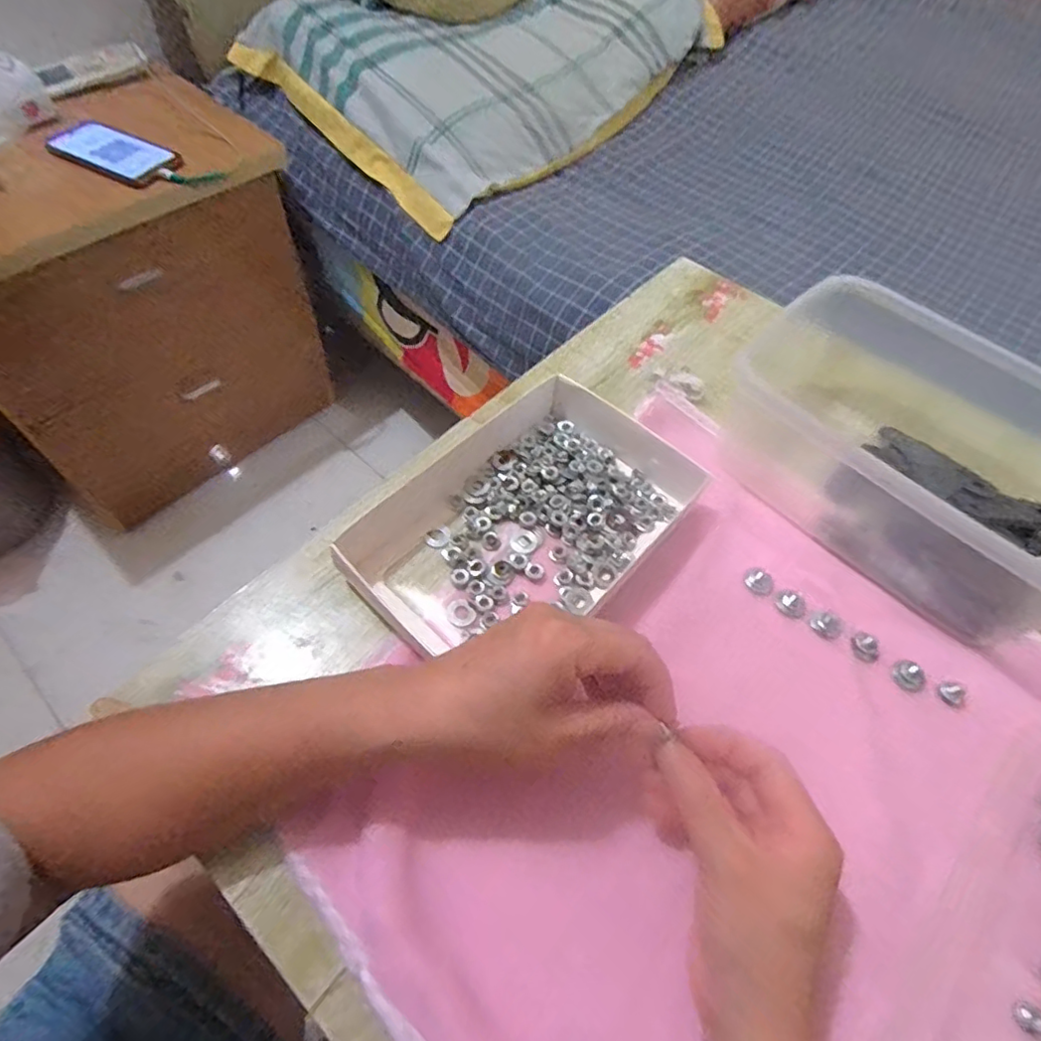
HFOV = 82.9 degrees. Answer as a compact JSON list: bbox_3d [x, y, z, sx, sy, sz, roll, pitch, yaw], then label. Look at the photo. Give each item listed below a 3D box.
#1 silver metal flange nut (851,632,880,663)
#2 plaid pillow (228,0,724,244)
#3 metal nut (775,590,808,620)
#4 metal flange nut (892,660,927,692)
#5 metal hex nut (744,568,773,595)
[{"bbox_3d":[0.207,0.075,0.351,0.018,0.006,0.017,1,58,-2],"label":"silver metal flange nut"},{"bbox_3d":[-0.003,-0.701,0.882,0.419,0.140,0.695,41,65,20],"label":"plaid pillow"},{"bbox_3d":[0.169,0.051,0.367,0.018,0.005,0.017,14,59,5],"label":"metal nut"},{"bbox_3d":[0.227,0.090,0.344,0.018,0.006,0.017,24,60,11],"label":"metal flange nut"},{"bbox_3d":[0.152,0.038,0.374,0.017,0.005,0.016,37,63,18],"label":"metal hex nut"}]

